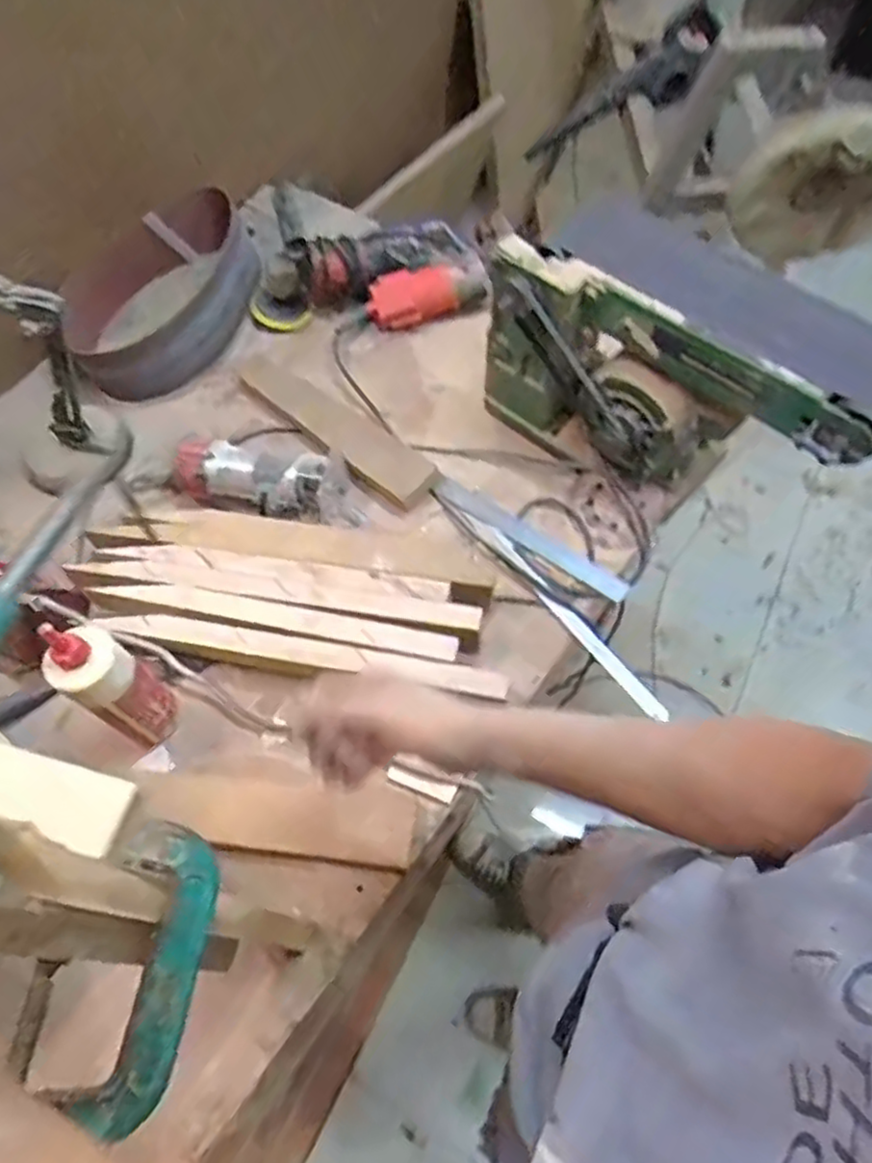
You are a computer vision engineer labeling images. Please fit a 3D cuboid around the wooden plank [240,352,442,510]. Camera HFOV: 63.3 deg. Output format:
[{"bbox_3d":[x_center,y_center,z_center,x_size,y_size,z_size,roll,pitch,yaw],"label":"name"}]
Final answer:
[{"bbox_3d":[-0.130,-0.211,0.923,0.307,0.026,0.069,40,71,20],"label":"wooden plank"}]

